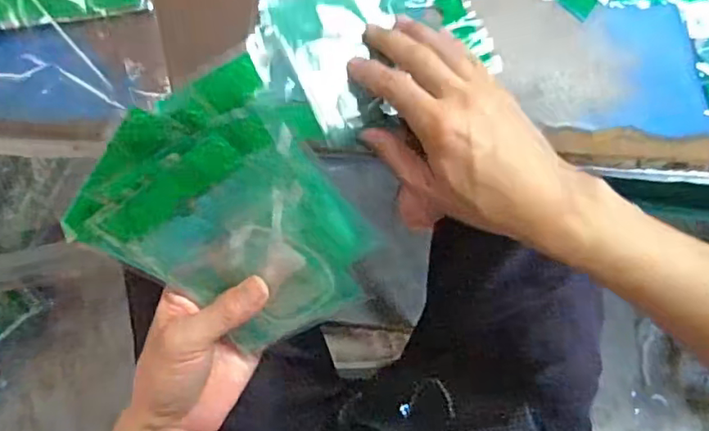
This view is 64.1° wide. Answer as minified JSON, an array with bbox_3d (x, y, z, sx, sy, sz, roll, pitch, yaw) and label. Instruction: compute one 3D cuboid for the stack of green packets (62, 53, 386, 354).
[{"bbox_3d":[-0.068,0.003,0.340,0.163,0.035,0.148,35,118,-19],"label":"stack of green packets"}]

